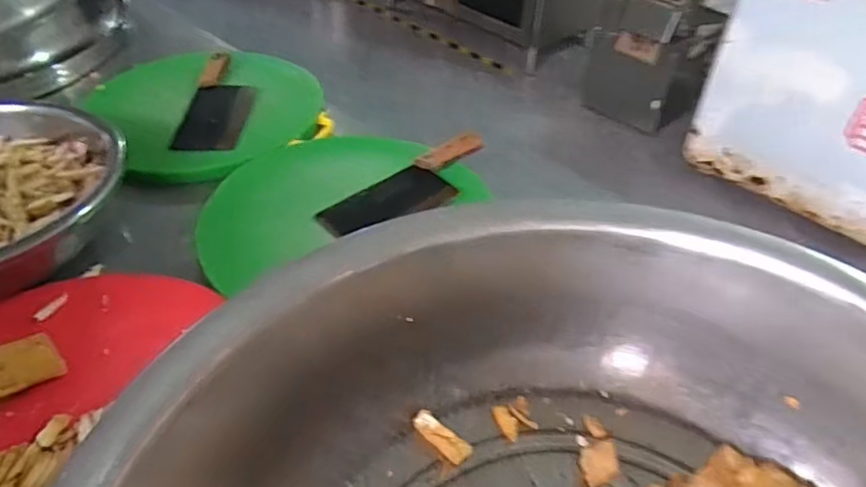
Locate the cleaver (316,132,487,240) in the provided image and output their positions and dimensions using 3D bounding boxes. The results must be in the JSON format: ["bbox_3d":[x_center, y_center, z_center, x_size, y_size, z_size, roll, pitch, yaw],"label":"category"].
[{"bbox_3d":[-0.025,-0.085,0.875,0.287,0.034,0.096,-27,49,-28],"label":"cleaver"}]

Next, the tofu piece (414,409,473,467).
[{"bbox_3d":[0.009,0.190,0.574,0.063,0.009,0.021,38,52,14],"label":"tofu piece"}]

